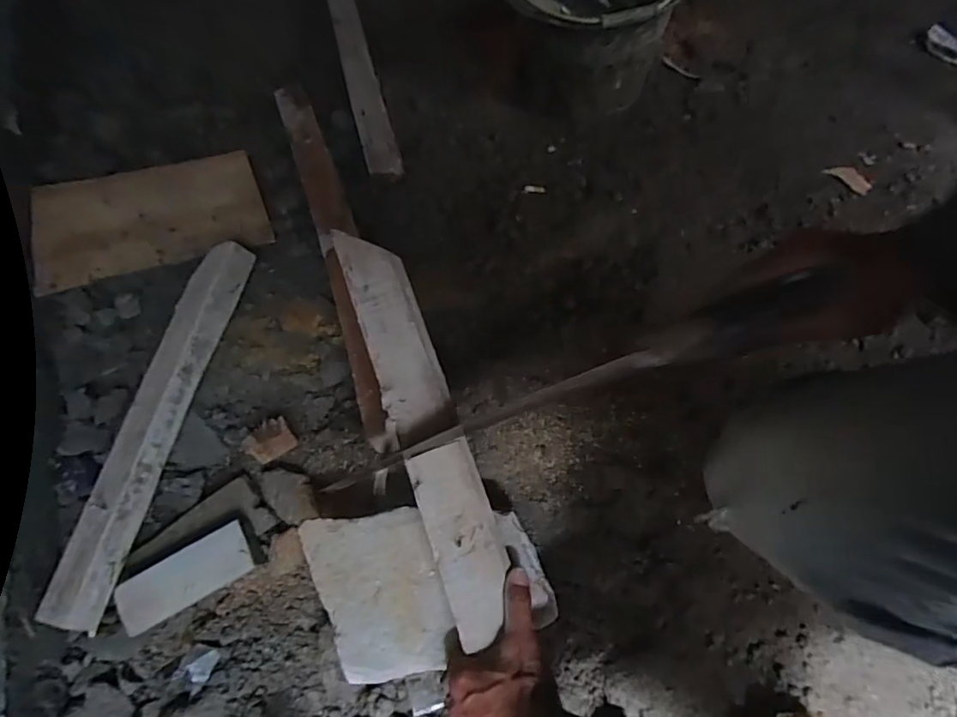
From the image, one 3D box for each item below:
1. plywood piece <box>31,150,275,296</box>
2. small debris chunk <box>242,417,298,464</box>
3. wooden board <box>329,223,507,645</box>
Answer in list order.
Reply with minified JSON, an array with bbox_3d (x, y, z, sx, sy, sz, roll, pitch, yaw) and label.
[{"bbox_3d":[-0.479,-0.215,0.789,0.301,0.018,0.208,-19,64,-15],"label":"plywood piece"},{"bbox_3d":[-0.257,0.103,0.661,0.056,0.038,0.037,-31,65,-14],"label":"small debris chunk"},{"bbox_3d":[-0.053,0.051,0.513,0.060,0.011,0.396,-19,73,-8],"label":"wooden board"}]

